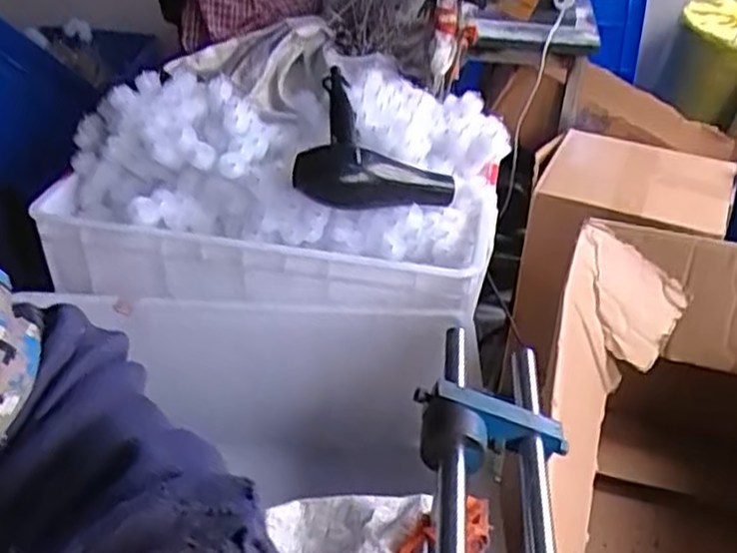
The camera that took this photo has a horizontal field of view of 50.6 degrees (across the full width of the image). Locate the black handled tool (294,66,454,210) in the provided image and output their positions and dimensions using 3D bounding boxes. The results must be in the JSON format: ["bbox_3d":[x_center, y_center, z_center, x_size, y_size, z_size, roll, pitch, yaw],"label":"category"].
[{"bbox_3d":[0.017,-0.196,1.127,0.214,0.100,0.281,4,34,3],"label":"black handled tool"}]

